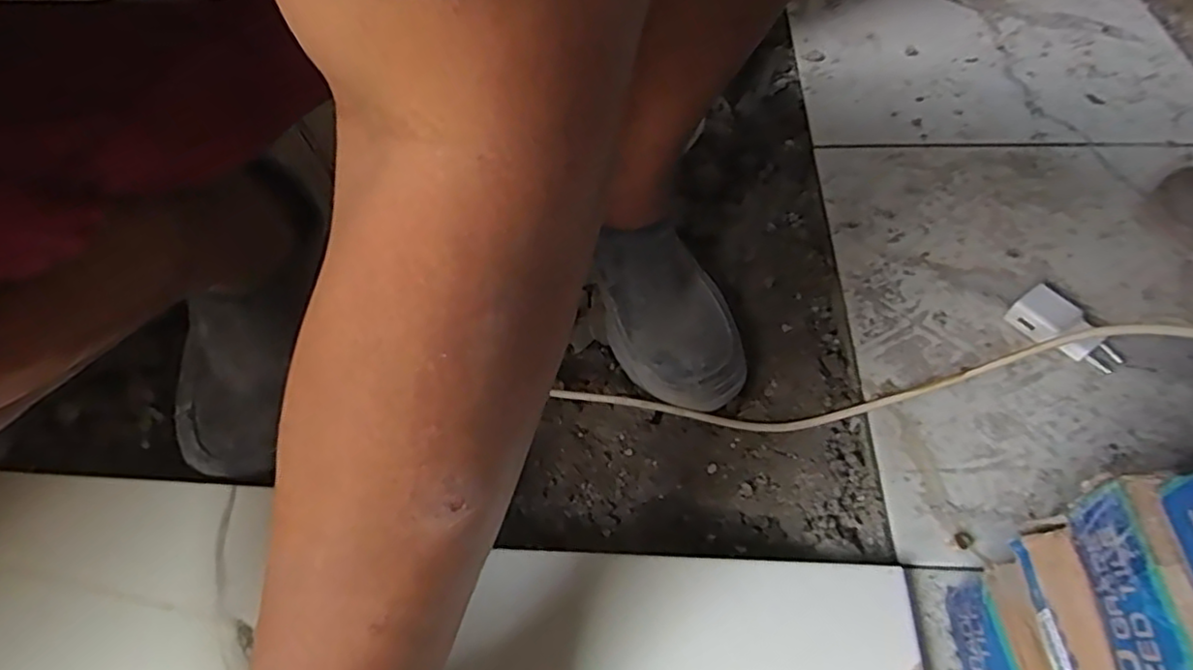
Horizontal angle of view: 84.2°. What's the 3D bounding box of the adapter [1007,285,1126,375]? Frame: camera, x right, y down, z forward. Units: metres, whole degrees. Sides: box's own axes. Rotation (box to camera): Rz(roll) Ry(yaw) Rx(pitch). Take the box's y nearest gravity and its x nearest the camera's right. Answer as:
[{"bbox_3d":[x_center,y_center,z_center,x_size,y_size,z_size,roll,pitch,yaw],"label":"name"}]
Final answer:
[{"bbox_3d":[0.340,-0.002,0.479,0.039,0.025,0.072,-27,57,-15],"label":"adapter"}]

